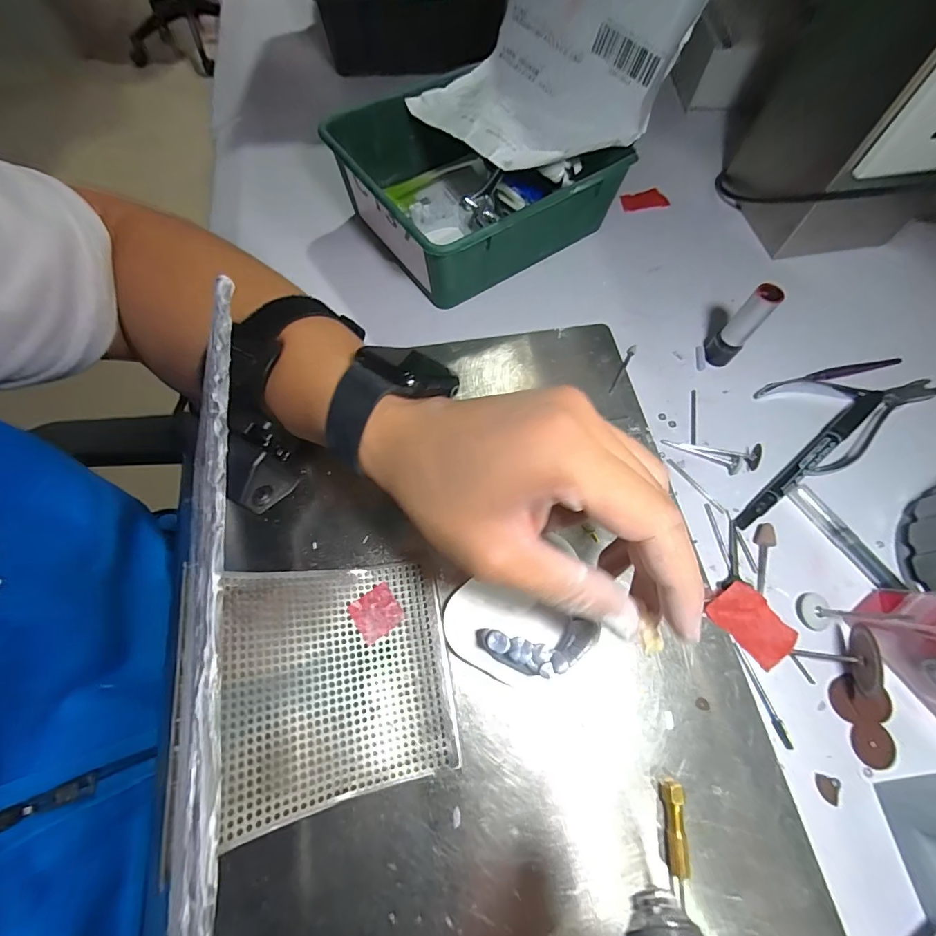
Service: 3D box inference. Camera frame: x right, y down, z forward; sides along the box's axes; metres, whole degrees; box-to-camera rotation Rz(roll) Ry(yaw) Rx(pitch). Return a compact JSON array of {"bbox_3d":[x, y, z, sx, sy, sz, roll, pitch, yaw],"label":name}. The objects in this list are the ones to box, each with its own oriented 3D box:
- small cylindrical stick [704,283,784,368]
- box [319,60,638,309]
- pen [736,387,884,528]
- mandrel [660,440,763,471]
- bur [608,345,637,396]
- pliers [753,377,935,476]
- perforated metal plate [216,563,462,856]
[{"bbox_3d":[0.175,-0.090,0.279,0.013,0.059,0.018,-37,72,-15],"label":"small cylindrical stick"},{"bbox_3d":[0.002,-0.210,0.325,0.157,0.067,0.154,-32,71,-14],"label":"box"},{"bbox_3d":[0.213,-0.007,0.270,0.136,0.011,0.012,-35,71,-15],"label":"pen"},{"bbox_3d":[0.152,-0.011,0.271,0.056,0.012,0.014,12,67,4],"label":"mandrel"},{"bbox_3d":[0.107,-0.069,0.299,0.005,0.004,0.046,26,69,10],"label":"bur"},{"bbox_3d":[0.258,-0.037,0.284,0.120,0.008,0.066,-13,67,-6],"label":"pliers"},{"bbox_3d":[-0.057,0.095,0.200,0.100,0.012,0.097,4,64,-31],"label":"perforated metal plate"}]

